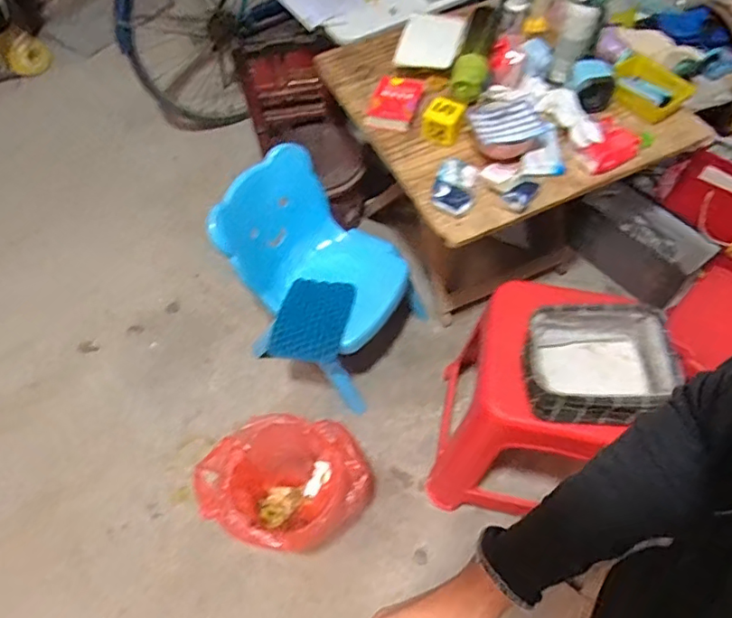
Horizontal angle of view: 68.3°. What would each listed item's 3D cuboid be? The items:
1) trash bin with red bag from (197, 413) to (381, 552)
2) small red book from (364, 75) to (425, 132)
[{"bbox_3d":[-0.168,0.391,1.184,0.350,0.215,0.264,13,61,10],"label":"trash bin with red bag"},{"bbox_3d":[0.066,-0.467,1.199,0.101,0.029,0.183,11,60,8],"label":"small red book"}]

